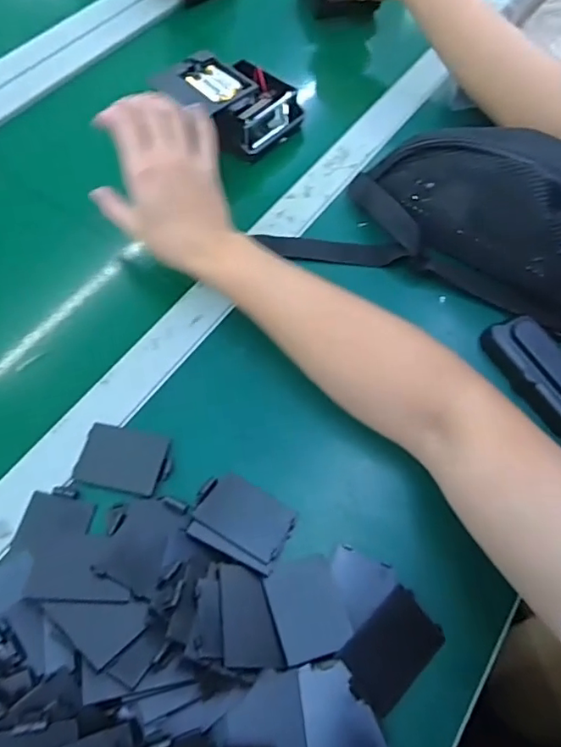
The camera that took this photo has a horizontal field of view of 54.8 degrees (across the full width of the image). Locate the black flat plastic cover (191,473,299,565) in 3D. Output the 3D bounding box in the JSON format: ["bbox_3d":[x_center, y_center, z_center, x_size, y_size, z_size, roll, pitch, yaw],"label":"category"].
[{"bbox_3d":[-0.024,0.097,0.374,0.065,0.005,0.045,30,45,9],"label":"black flat plastic cover"}]

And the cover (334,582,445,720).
[{"bbox_3d":[0.069,0.172,0.336,0.064,0.004,0.045,-40,87,-20],"label":"cover"}]

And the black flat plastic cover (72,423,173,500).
[{"bbox_3d":[-0.111,0.062,0.392,0.065,0.004,0.046,11,62,4],"label":"black flat plastic cover"}]

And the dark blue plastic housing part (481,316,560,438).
[{"bbox_3d":[0.210,0.000,0.434,0.048,0.026,0.106,-33,67,-18],"label":"dark blue plastic housing part"}]

